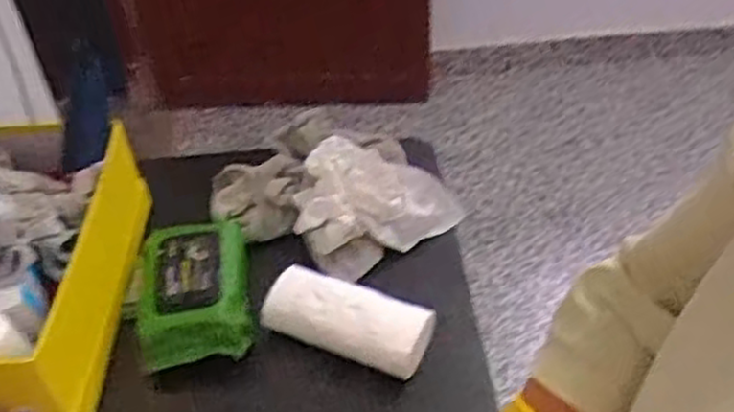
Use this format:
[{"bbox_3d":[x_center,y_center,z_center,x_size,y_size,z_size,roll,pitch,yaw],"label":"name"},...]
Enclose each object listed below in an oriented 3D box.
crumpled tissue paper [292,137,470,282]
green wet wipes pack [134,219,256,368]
[{"bbox_3d":[-0.002,-0.011,0.810,0.161,0.075,0.125,-26,47,-23],"label":"crumpled tissue paper"},{"bbox_3d":[-0.166,0.082,0.731,0.109,0.066,0.152,-9,43,-5],"label":"green wet wipes pack"}]

